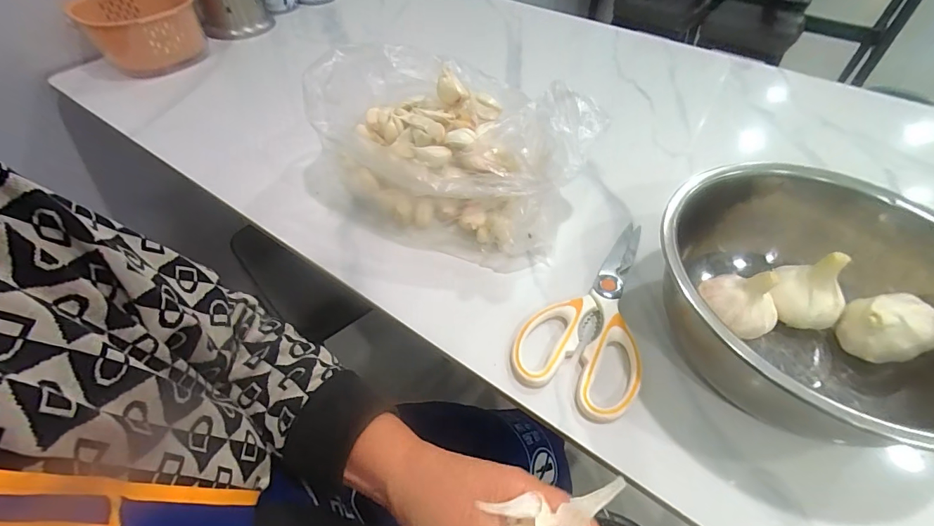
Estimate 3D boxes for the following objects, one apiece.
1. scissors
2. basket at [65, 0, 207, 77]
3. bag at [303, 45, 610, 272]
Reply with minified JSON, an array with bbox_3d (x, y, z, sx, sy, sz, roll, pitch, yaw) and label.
[{"bbox_3d":[0.113,0.034,0.348,0.091,0.014,0.187,25,55,19],"label":"scissors"},{"bbox_3d":[-0.468,-0.338,0.610,0.147,0.083,0.158,-28,57,-21],"label":"basket"},{"bbox_3d":[-0.025,-0.116,0.415,0.276,0.111,0.177,28,56,20],"label":"bag"}]

